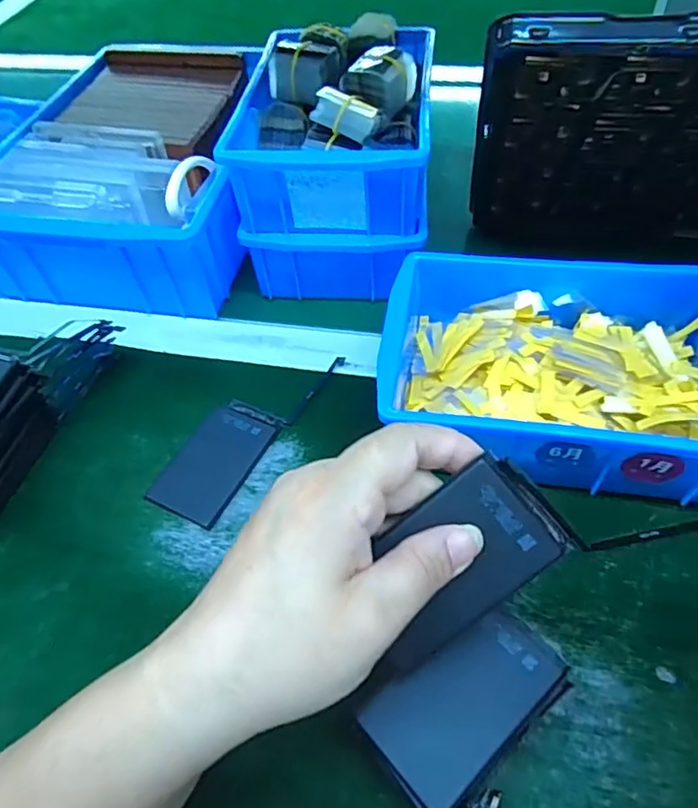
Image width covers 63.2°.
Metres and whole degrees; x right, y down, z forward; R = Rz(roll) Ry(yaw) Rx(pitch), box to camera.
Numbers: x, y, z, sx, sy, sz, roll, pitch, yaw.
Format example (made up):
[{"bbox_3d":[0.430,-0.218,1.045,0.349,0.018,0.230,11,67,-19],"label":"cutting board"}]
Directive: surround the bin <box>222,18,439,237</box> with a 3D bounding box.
[{"bbox_3d":[-0.008,-0.203,0.423,0.130,0.097,0.187,3,53,6],"label":"bin"}]

